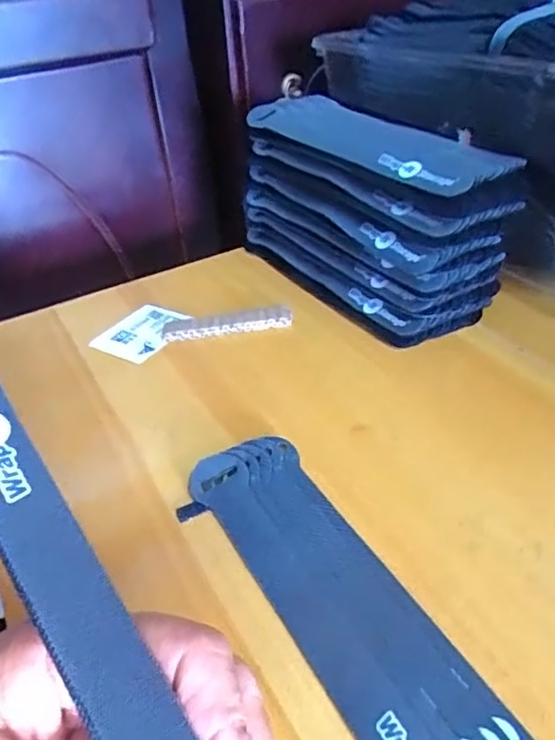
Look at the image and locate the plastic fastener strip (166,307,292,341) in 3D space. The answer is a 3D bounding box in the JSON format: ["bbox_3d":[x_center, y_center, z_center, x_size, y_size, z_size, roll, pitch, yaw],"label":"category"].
[{"bbox_3d":[-0.033,-0.031,0.395,0.086,0.012,0.020,-4,36,2],"label":"plastic fastener strip"}]

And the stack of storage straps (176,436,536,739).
[{"bbox_3d":[0.024,0.092,0.213,0.057,0.007,0.197,-21,39,-20],"label":"stack of storage straps"}]

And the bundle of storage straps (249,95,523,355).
[{"bbox_3d":[0.060,-0.112,0.410,0.088,0.109,0.204,-22,40,-22],"label":"bundle of storage straps"}]

